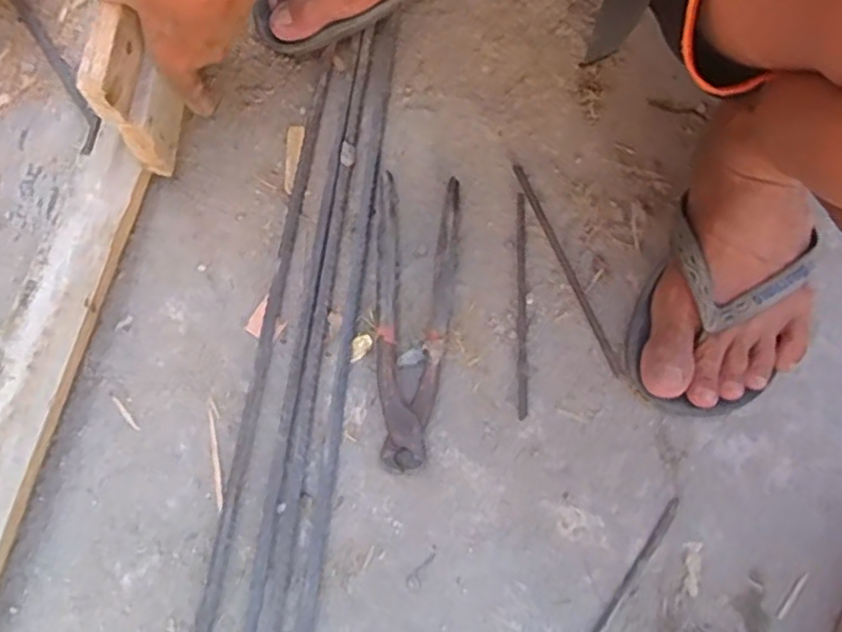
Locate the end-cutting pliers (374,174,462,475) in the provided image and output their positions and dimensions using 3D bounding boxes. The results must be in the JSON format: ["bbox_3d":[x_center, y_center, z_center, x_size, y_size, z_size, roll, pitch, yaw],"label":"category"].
[{"bbox_3d":[-0.004,0.001,0.485,0.061,0.017,0.213,3,71,-2],"label":"end-cutting pliers"}]

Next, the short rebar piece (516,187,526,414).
[{"bbox_3d":[0.073,-0.011,0.502,0.007,0.004,0.172,3,71,-1],"label":"short rebar piece"}]

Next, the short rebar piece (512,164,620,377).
[{"bbox_3d":[0.109,-0.039,0.516,0.009,0.004,0.178,-20,73,-9],"label":"short rebar piece"}]

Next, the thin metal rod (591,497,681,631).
[{"bbox_3d":[0.121,0.187,0.437,0.008,0.005,0.169,36,73,10],"label":"thin metal rod"}]

